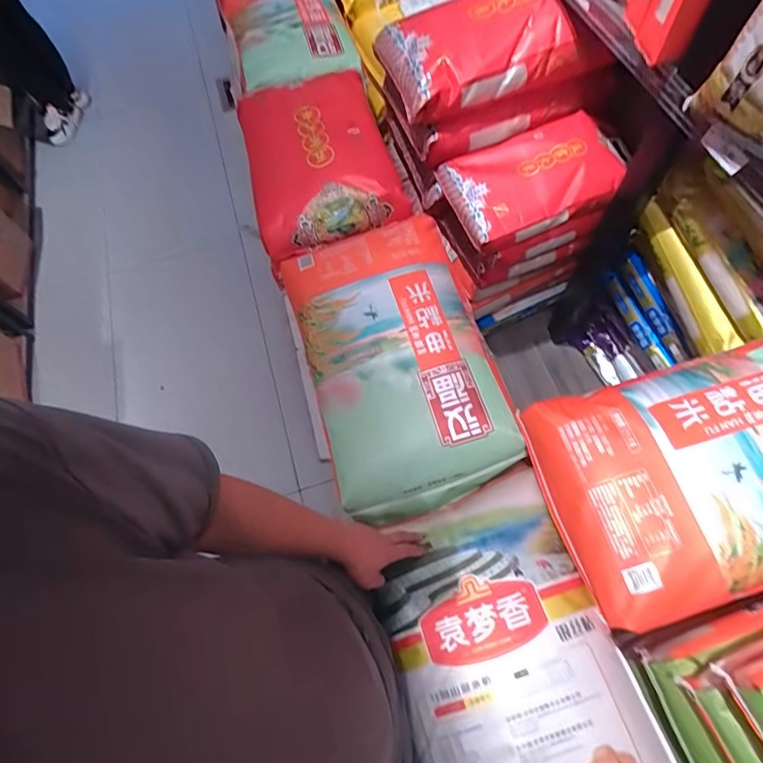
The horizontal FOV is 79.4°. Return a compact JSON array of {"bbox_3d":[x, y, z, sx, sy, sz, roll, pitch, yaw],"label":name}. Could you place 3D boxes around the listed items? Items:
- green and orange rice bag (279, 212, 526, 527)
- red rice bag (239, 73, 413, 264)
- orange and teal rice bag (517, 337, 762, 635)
[{"bbox_3d":[0.030,-0.048,0.953,0.355,0.121,0.594,-17,65,-5],"label":"green and orange rice bag"},{"bbox_3d":[-0.166,-0.562,1.168,0.353,0.163,0.487,-17,65,-5],"label":"red rice bag"},{"bbox_3d":[0.545,0.132,0.738,0.522,0.113,0.364,-16,65,-4],"label":"orange and teal rice bag"}]

